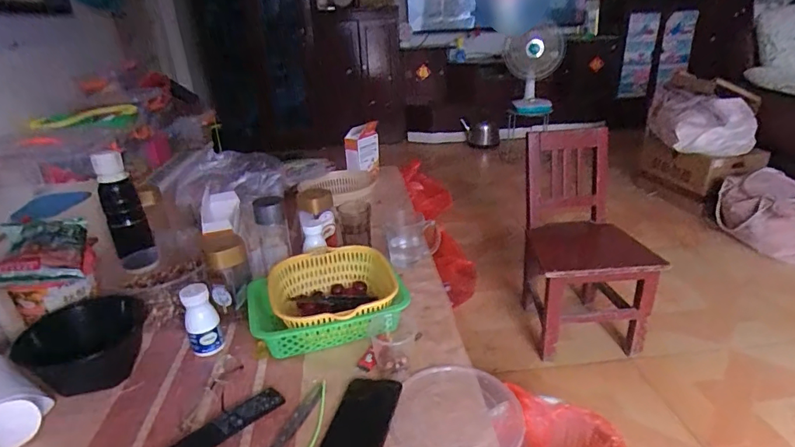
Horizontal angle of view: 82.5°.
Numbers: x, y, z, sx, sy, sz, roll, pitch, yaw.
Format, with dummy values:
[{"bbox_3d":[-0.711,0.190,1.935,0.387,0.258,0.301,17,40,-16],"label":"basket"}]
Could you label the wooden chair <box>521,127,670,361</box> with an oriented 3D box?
[{"bbox_3d":[0.535,0.050,1.323,0.287,0.540,0.357,-2,25,2],"label":"wooden chair"}]

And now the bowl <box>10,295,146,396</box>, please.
[{"bbox_3d":[-0.462,0.186,0.686,0.164,0.082,0.135,-11,25,-14],"label":"bowl"}]

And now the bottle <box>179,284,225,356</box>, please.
[{"bbox_3d":[-0.307,0.152,0.711,0.047,0.108,0.038,-17,27,-24],"label":"bottle"}]

